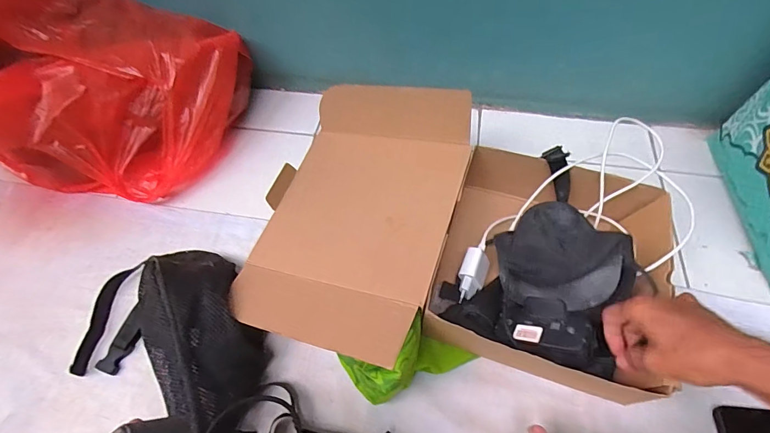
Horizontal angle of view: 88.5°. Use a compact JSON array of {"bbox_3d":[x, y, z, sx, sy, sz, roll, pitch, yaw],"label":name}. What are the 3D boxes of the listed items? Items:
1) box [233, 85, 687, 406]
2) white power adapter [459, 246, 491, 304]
[{"bbox_3d":[0.083,0.027,0.517,0.511,0.155,0.347,12,59,10],"label":"box"},{"bbox_3d":[0.119,0.081,0.535,0.036,0.027,0.074,17,60,12],"label":"white power adapter"}]

